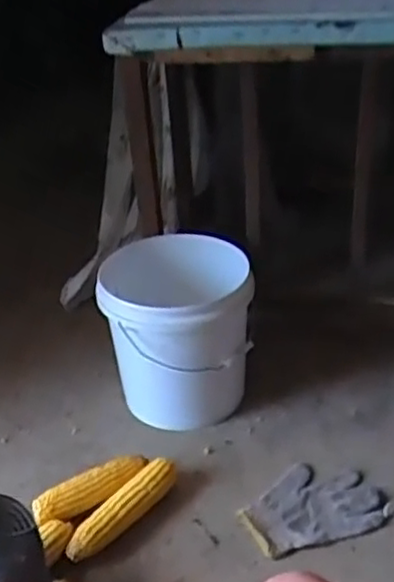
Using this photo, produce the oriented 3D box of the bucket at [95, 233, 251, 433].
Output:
[{"bbox_3d":[-0.028,0.082,1.294,0.268,0.285,0.277,-6,32,1],"label":"bucket"}]

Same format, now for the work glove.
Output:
[{"bbox_3d":[0.176,0.331,1.082,0.214,0.020,0.154,-12,32,-11],"label":"work glove"}]

